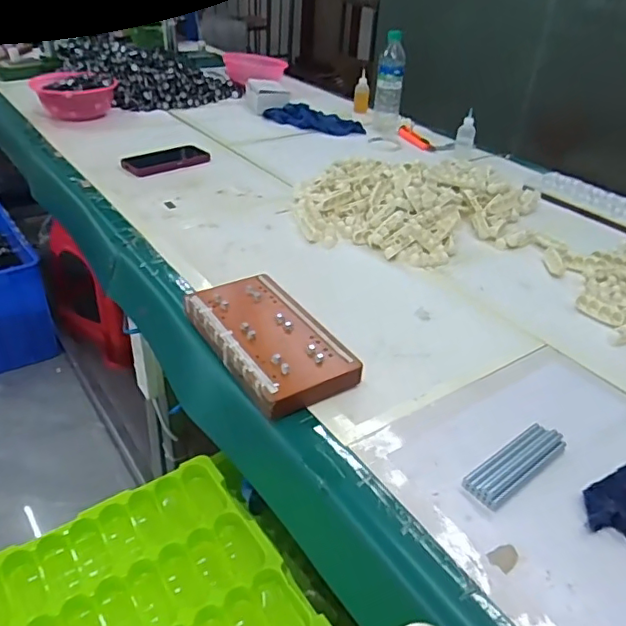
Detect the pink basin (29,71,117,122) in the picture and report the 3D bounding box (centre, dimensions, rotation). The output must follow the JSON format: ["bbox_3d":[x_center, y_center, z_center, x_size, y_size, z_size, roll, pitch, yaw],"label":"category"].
[{"bbox_3d":[-0.592,-0.538,1.378,0.171,0.084,0.171,3,34,-2],"label":"pink basin"}]

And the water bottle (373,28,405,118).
[{"bbox_3d":[0.188,-0.567,1.378,0.067,0.208,0.054,6,34,4],"label":"water bottle"}]

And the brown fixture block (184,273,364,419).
[{"bbox_3d":[-0.050,0.030,0.648,0.126,0.037,0.213,-16,39,-26],"label":"brown fixture block"}]

